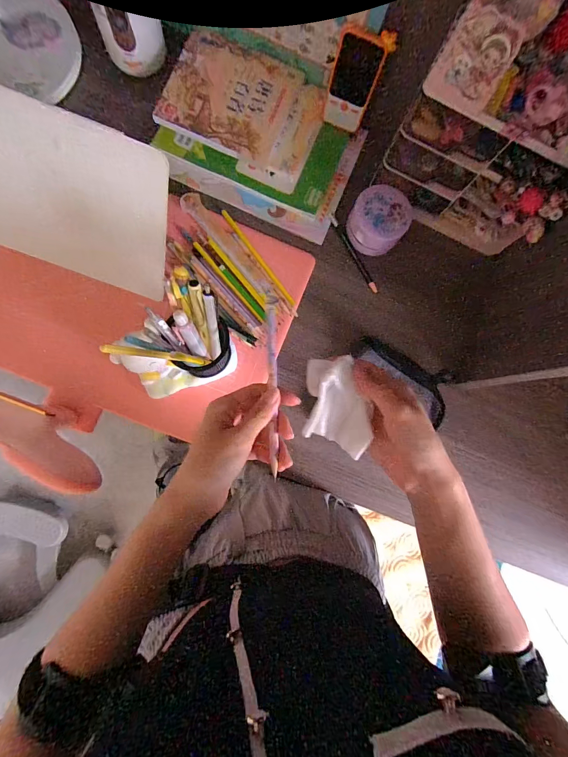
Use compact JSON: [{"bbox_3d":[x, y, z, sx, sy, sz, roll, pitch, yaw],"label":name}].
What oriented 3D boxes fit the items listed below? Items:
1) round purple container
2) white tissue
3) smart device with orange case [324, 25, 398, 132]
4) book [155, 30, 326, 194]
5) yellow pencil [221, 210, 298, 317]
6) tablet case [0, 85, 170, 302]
[{"bbox_3d":[0.141,-0.235,0.522,0.082,0.063,0.084,1,84,-6],"label":"round purple container"},{"bbox_3d":[0.045,0.026,0.309,0.053,0.026,0.087,-12,85,-7],"label":"white tissue"},{"bbox_3d":[0.097,-0.413,0.480,0.069,0.117,0.015,30,66,2],"label":"smart device with orange case"},{"bbox_3d":[-0.058,-0.396,0.509,0.220,0.019,0.159,23,88,-9],"label":"book"},{"bbox_3d":[-0.034,-0.171,0.512,0.011,0.009,0.187,-36,89,-9],"label":"yellow pencil"},{"bbox_3d":[-0.271,-0.216,0.413,0.267,0.182,0.010,18,41,-2],"label":"tablet case"}]

